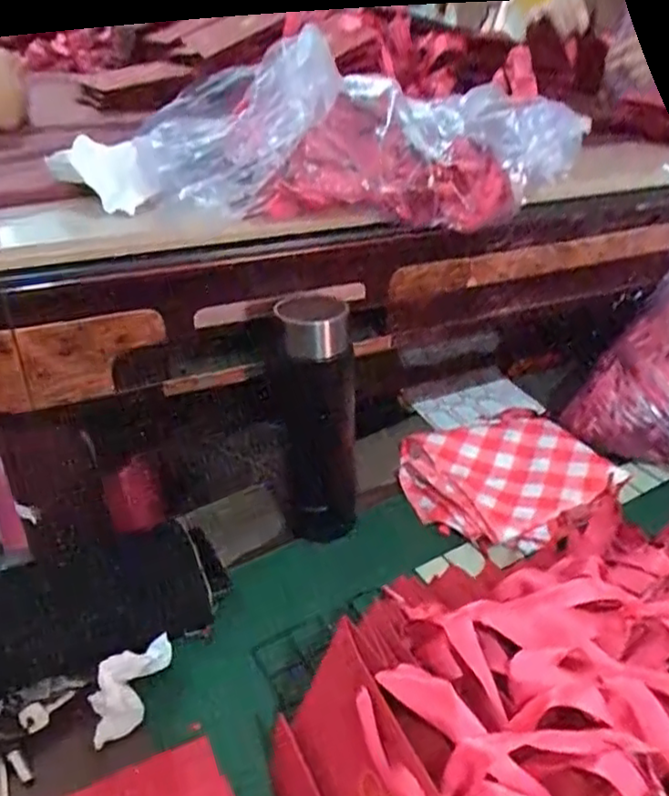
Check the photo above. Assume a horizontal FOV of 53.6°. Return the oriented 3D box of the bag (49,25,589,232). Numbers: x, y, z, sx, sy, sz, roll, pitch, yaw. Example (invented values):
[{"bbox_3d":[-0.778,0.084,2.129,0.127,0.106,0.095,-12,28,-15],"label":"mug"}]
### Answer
[{"bbox_3d":[-0.011,-0.207,0.533,0.412,0.106,0.168,-6,33,-12],"label":"bag"}]

